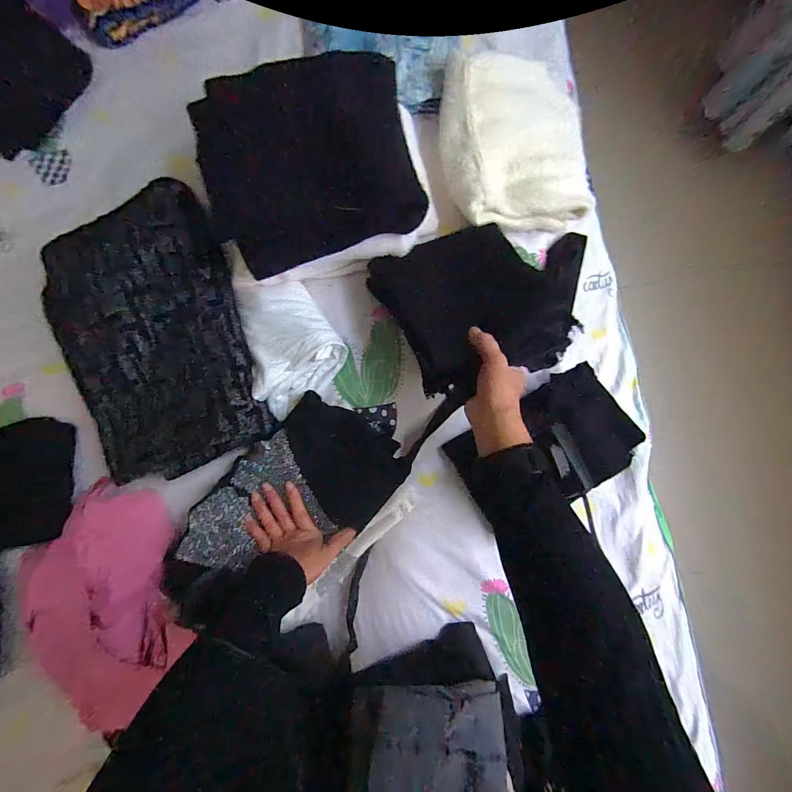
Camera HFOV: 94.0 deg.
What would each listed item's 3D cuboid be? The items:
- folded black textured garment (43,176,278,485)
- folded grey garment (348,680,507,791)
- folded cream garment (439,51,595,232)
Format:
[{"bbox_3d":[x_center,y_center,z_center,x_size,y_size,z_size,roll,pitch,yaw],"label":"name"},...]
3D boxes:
[{"bbox_3d":[-0.351,-0.075,0.533,0.284,0.048,0.385,-24,85,1],"label":"folded black textured garment"},{"bbox_3d":[0.036,0.410,0.416,0.170,0.013,0.134,-12,47,13],"label":"folded grey garment"},{"bbox_3d":[0.174,-0.369,0.545,0.204,0.080,0.250,-9,85,-4],"label":"folded cream garment"}]

